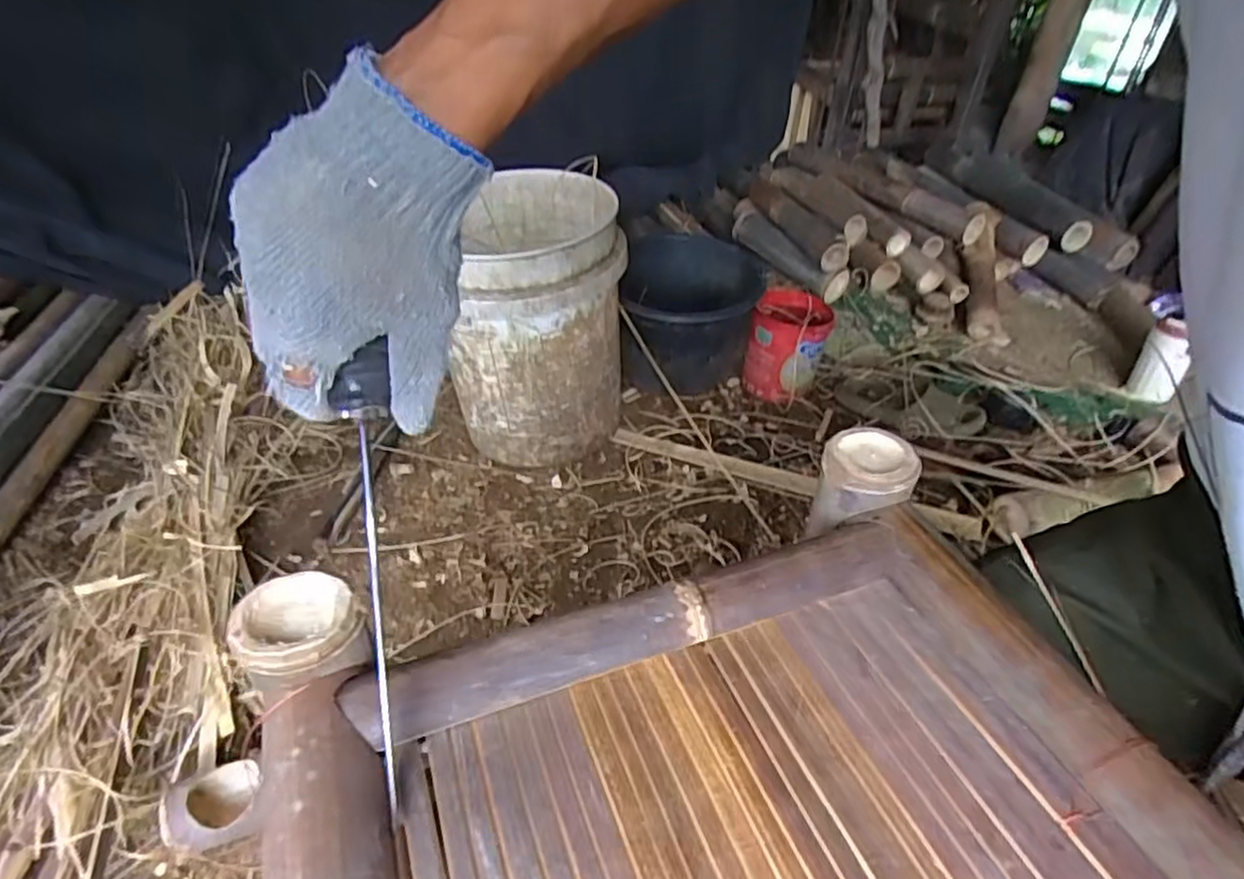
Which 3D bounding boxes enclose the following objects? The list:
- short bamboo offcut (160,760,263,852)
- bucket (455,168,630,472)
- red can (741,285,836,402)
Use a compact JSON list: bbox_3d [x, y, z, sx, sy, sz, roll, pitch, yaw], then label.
[{"bbox_3d":[-0.386,0.345,0.659,0.070,0.067,0.070,-13,42,-19],"label":"short bamboo offcut"},{"bbox_3d":[-0.125,-0.177,1.087,0.250,0.363,0.292,-1,39,-6],"label":"bucket"},{"bbox_3d":[0.295,-0.167,1.257,0.134,0.151,0.142,14,40,13],"label":"red can"}]

